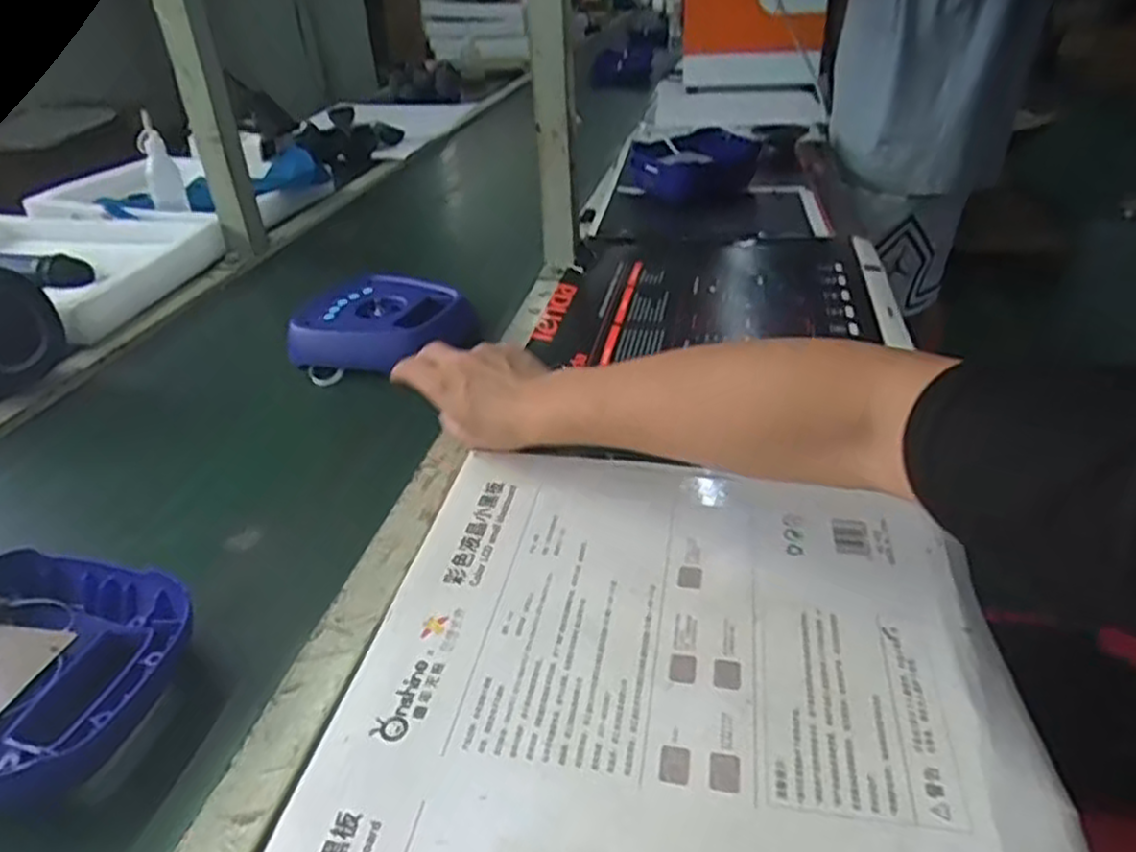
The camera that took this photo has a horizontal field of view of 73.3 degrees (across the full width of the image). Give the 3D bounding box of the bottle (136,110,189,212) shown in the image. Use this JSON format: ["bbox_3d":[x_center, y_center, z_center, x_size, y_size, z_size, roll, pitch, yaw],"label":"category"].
[{"bbox_3d":[-0.598,-0.385,1.118,0.052,0.125,0.051,-18,36,-22],"label":"bottle"}]

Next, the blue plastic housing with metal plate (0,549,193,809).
[{"bbox_3d":[-0.312,0.146,0.429,0.195,0.040,0.167,6,34,15],"label":"blue plastic housing with metal plate"}]

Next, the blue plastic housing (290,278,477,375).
[{"bbox_3d":[-0.197,-0.107,0.817,0.169,0.045,0.157,10,35,21],"label":"blue plastic housing"}]

